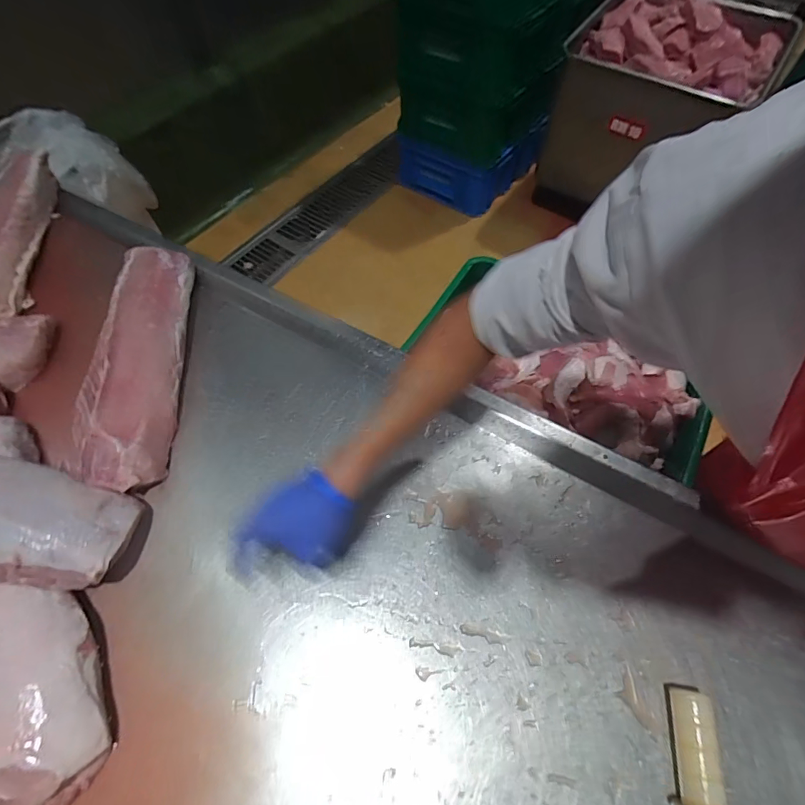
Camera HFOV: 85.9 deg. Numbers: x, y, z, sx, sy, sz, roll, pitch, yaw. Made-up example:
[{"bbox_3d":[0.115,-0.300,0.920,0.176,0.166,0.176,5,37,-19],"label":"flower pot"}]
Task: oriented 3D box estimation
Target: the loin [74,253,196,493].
[{"bbox_3d":[-0.405,-0.069,0.675,0.116,0.065,0.423,-5,60,-3],"label":"loin"}]

